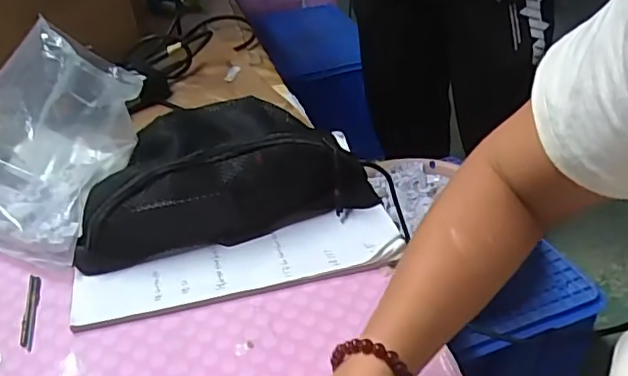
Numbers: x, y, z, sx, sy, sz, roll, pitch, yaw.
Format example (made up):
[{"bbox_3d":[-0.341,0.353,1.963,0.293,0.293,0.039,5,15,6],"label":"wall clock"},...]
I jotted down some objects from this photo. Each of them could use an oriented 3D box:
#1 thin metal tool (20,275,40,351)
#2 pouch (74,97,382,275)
[{"bbox_3d":[-0.239,0.104,0.495,0.008,0.009,0.079,-10,40,-11],"label":"thin metal tool"},{"bbox_3d":[-0.088,-0.023,0.569,0.278,0.076,0.139,-10,40,-11],"label":"pouch"}]

